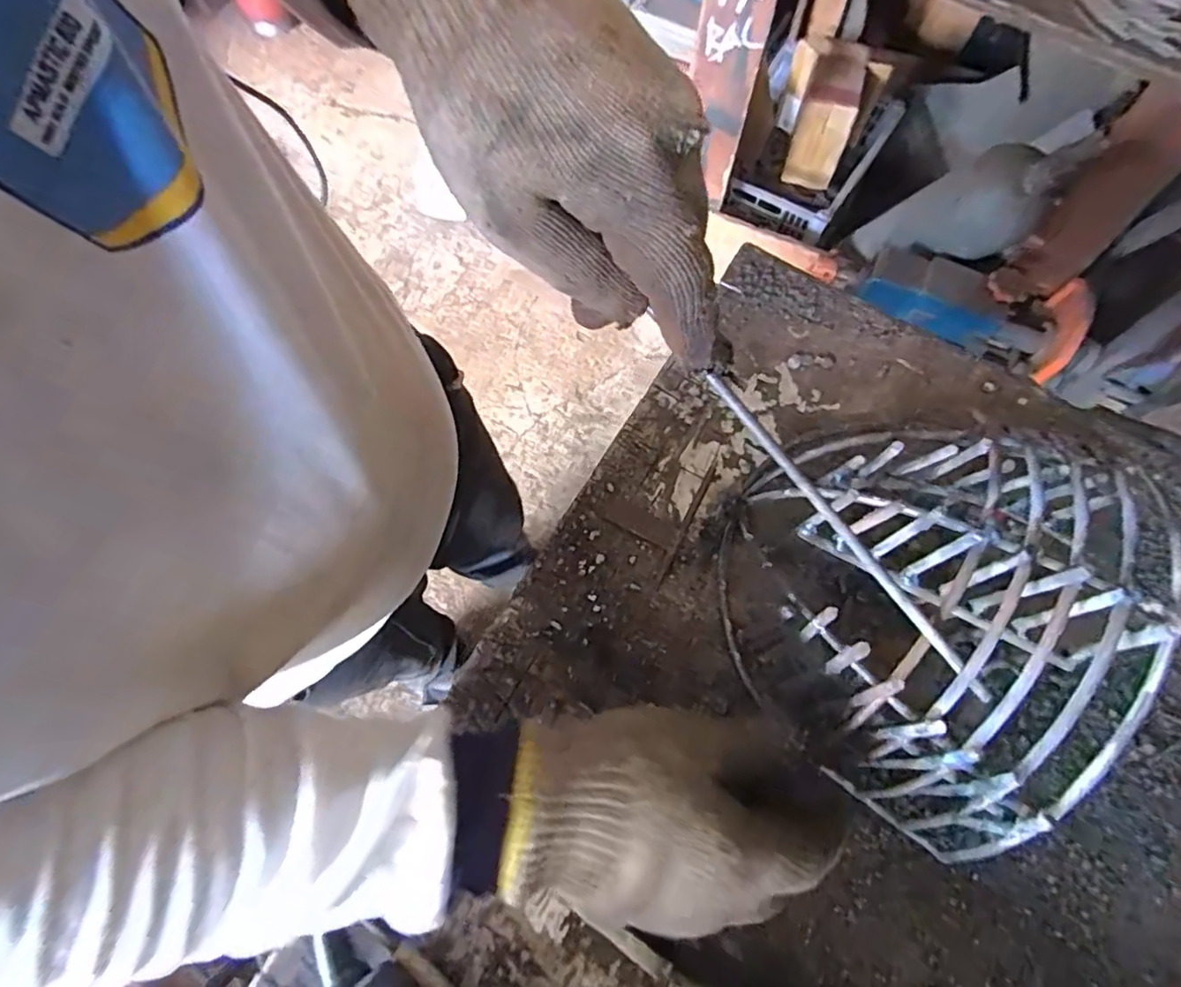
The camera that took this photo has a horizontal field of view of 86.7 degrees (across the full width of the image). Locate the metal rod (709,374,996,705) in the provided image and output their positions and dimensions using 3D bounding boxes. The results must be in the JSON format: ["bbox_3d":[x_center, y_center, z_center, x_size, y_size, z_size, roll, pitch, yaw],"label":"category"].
[{"bbox_3d":[0.114,0.023,0.267,0.193,0.006,0.006,47,70,-10],"label":"metal rod"}]

